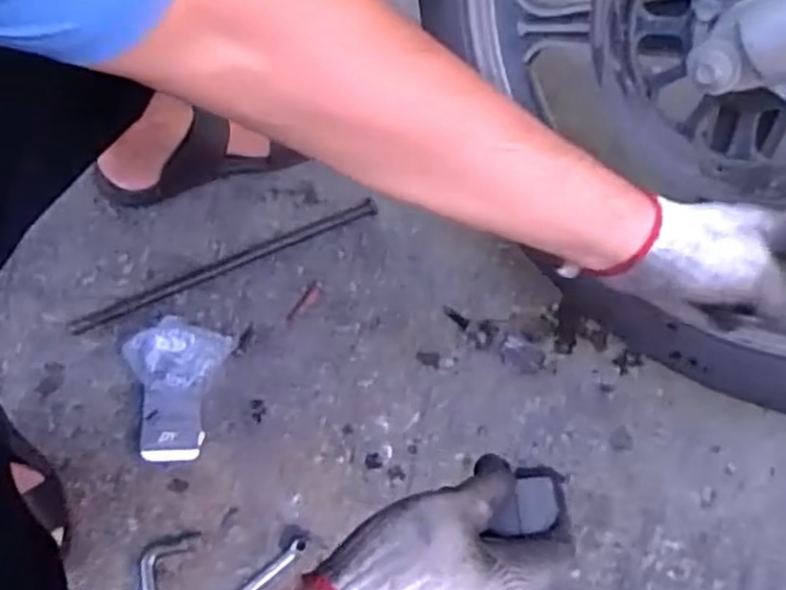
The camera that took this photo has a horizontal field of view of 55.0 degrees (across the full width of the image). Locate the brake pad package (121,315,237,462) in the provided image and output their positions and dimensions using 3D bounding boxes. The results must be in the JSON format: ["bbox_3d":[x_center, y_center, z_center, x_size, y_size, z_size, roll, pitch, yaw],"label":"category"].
[{"bbox_3d":[-0.219,0.092,0.735,0.092,0.075,0.132,16,72,5],"label":"brake pad package"}]

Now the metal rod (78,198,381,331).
[{"bbox_3d":[-0.177,-0.031,0.802,0.340,0.010,0.017,-22,72,-8],"label":"metal rod"}]

